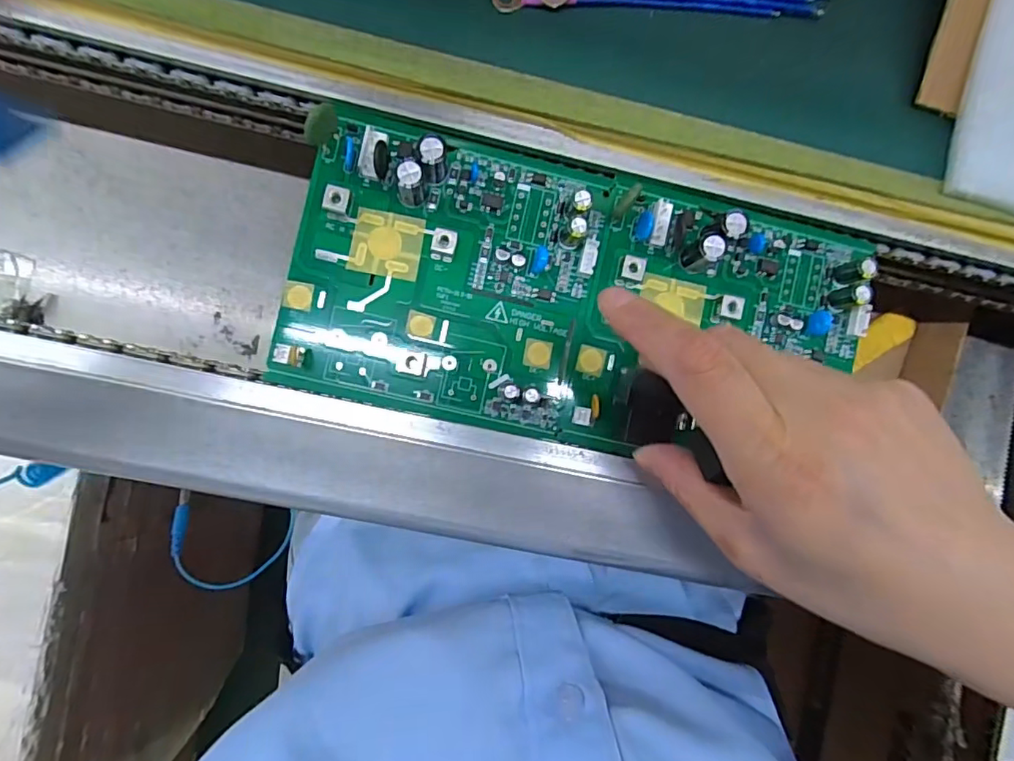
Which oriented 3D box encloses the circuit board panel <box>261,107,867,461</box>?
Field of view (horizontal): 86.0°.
[{"bbox_3d":[0.033,-0.032,0.239,0.250,0.022,0.120,13,90,-6],"label":"circuit board panel"}]

